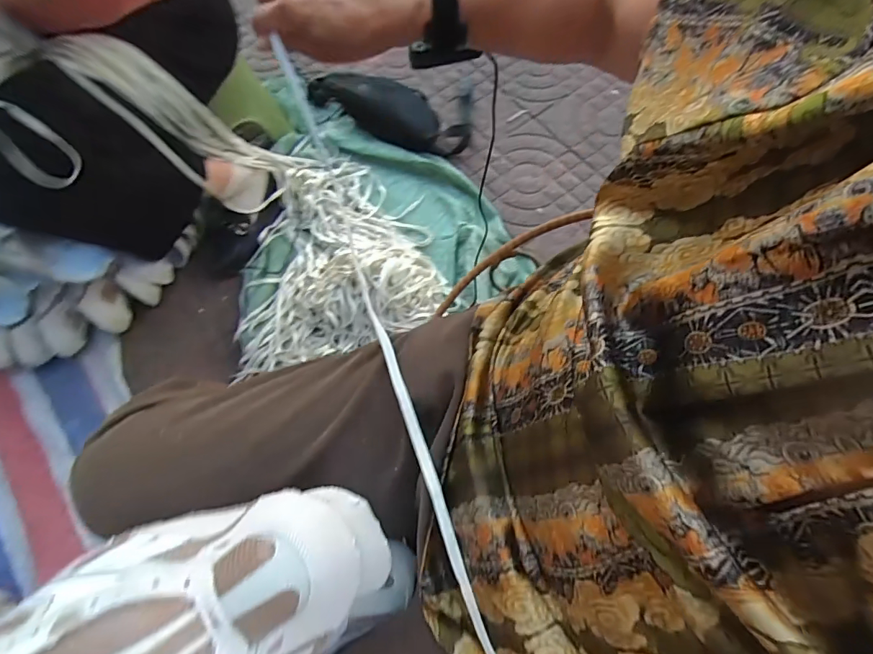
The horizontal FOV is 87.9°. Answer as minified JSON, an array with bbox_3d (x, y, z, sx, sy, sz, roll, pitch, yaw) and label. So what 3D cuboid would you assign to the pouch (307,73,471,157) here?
[{"bbox_3d":[-0.108,-0.489,1.014,0.377,0.084,0.133,19,69,13],"label":"pouch"}]

